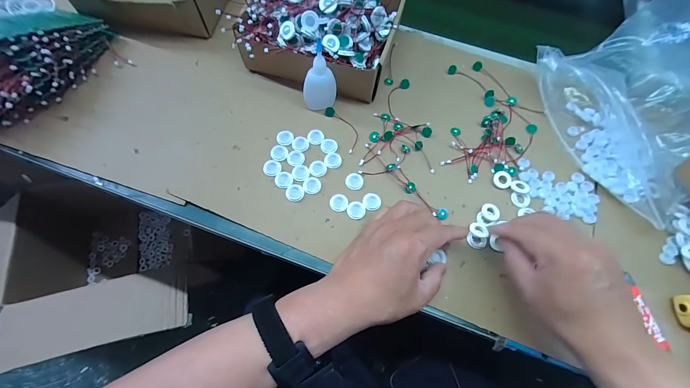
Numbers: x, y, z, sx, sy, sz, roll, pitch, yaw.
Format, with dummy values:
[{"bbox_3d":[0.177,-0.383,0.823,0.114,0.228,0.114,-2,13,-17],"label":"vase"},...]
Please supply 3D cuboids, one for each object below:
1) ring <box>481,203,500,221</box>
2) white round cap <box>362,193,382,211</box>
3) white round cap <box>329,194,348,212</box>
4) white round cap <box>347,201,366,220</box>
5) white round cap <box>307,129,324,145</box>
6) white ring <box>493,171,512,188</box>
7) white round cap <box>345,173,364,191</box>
[{"bbox_3d":[0.185,0.023,0.372,0.025,0.006,0.022,2,65,-1],"label":"ring"},{"bbox_3d":[0.034,0.009,0.373,0.023,0.004,0.022,1,65,-1],"label":"white round cap"},{"bbox_3d":[-0.007,0.010,0.370,0.022,0.004,0.022,1,65,-1],"label":"white round cap"},{"bbox_3d":[0.014,0.020,0.368,0.022,0.004,0.023,1,65,-1],"label":"white round cap"},{"bbox_3d":[-0.040,-0.079,0.410,0.022,0.004,0.024,1,65,-1],"label":"white round cap"},{"bbox_3d":[0.209,-0.020,0.393,0.022,0.004,0.024,1,65,-1],"label":"white ring"},{"bbox_3d":[0.013,-0.016,0.383,0.024,0.004,0.023,1,65,-1],"label":"white round cap"}]

